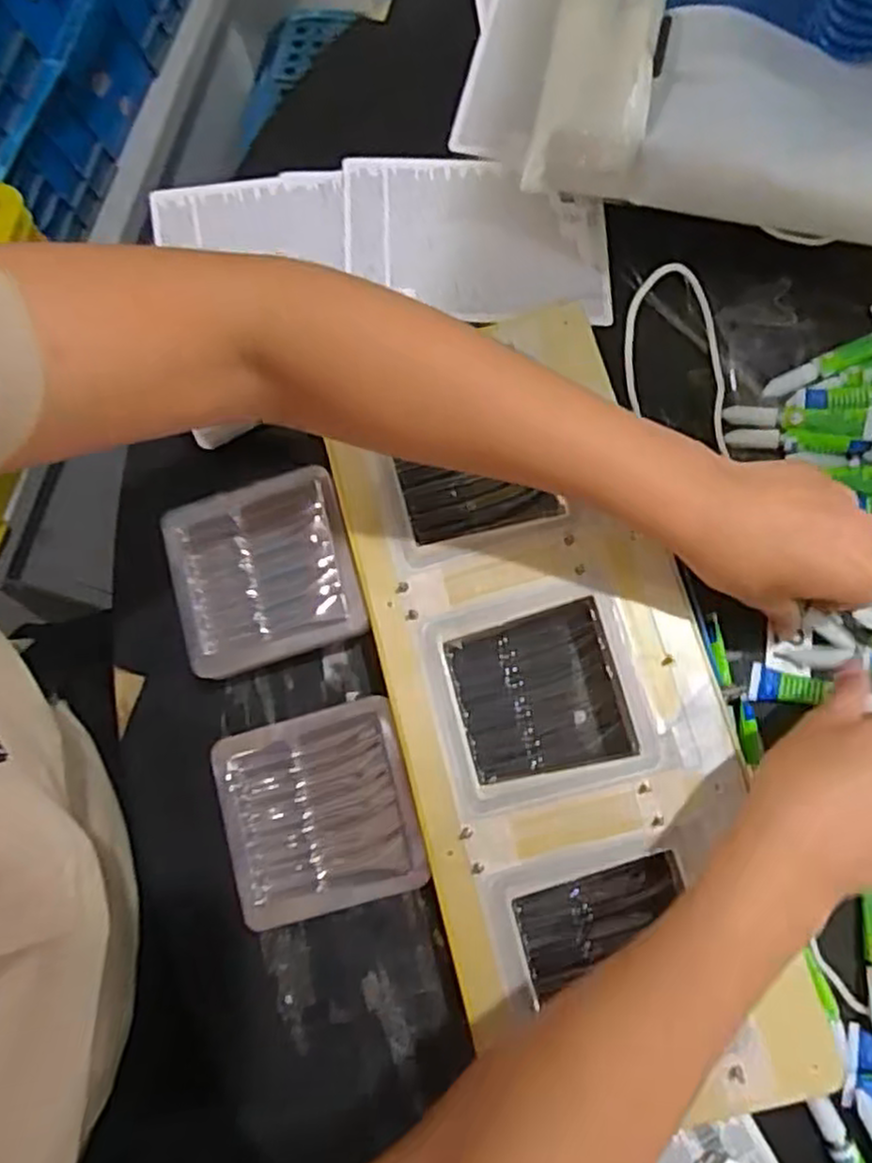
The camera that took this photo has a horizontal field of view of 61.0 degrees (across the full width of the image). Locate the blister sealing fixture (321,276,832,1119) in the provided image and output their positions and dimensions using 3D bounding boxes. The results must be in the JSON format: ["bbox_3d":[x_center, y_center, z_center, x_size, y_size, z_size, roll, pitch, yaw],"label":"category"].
[{"bbox_3d":[0.061,0.062,0.397,0.166,0.026,0.409,-16,78,2],"label":"blister sealing fixture"}]

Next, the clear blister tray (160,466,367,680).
[{"bbox_3d":[-0.102,-0.005,0.431,0.104,0.019,0.103,-17,78,2],"label":"clear blister tray"}]

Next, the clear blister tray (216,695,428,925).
[{"bbox_3d":[-0.066,0.128,0.409,0.103,0.020,0.102,-15,78,2],"label":"clear blister tray"}]

